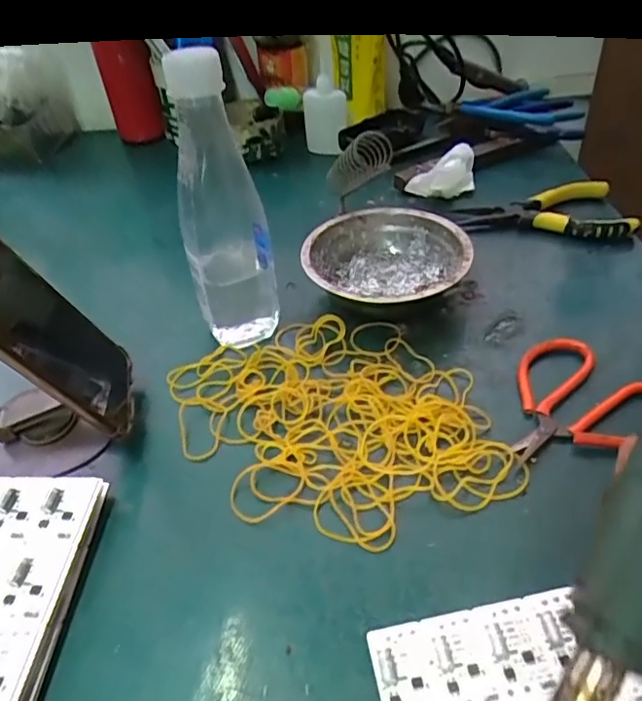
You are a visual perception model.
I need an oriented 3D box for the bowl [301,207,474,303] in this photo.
[{"bbox_3d":[0.050,-0.063,0.436,0.123,0.047,0.123,-1,42,4],"label":"bowl"}]

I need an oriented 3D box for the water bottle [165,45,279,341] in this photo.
[{"bbox_3d":[-0.065,-0.092,0.367,0.056,0.189,0.050,-8,42,-4],"label":"water bottle"}]

